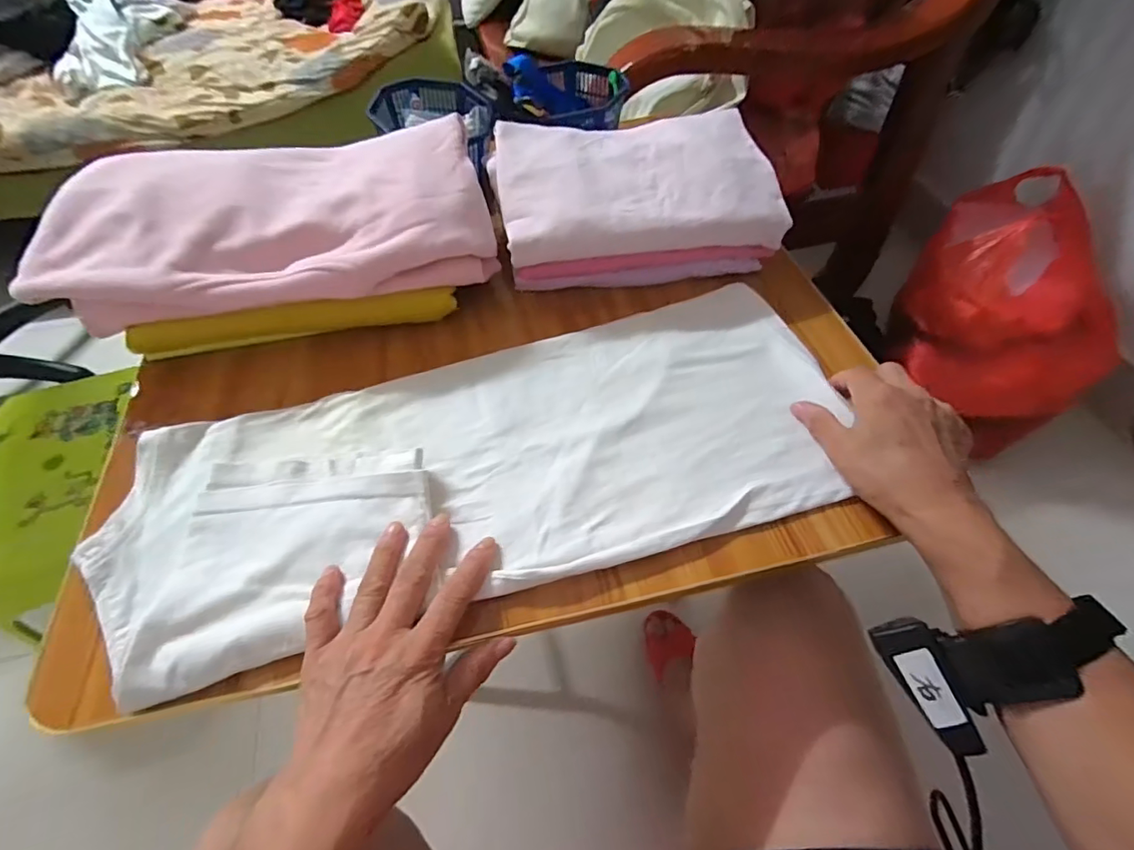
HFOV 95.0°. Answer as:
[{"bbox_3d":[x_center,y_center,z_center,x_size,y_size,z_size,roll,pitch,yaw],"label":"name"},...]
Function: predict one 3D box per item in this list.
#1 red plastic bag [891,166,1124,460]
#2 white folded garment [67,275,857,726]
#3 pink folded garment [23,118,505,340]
[{"bbox_3d":[0.724,-0.190,0.871,0.204,0.316,0.321,-8,55,-5],"label":"red plastic bag"},{"bbox_3d":[-0.047,0.018,0.379,0.506,0.023,0.209,-15,51,-11],"label":"white folded garment"},{"bbox_3d":[-0.238,-0.168,0.439,0.337,0.083,0.166,-12,55,-8],"label":"pink folded garment"}]

